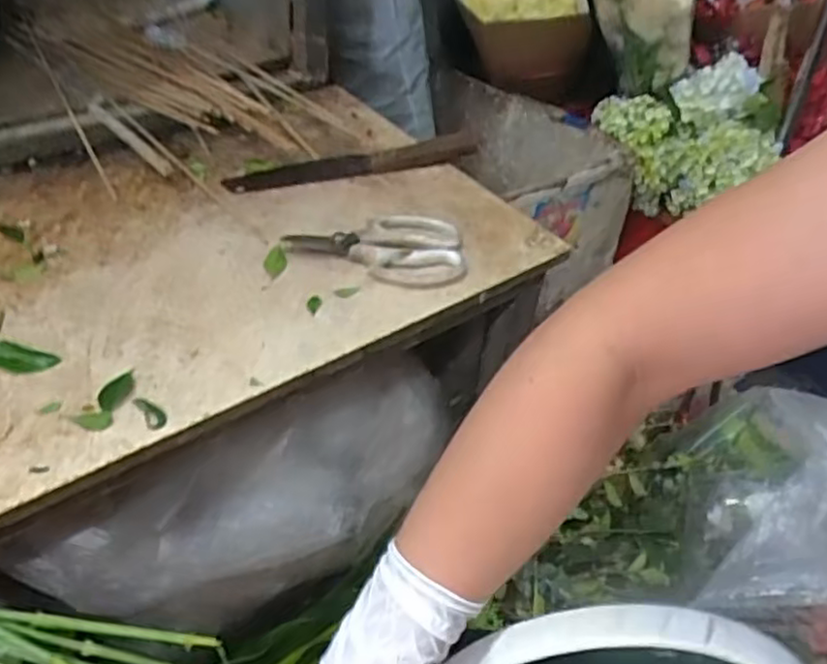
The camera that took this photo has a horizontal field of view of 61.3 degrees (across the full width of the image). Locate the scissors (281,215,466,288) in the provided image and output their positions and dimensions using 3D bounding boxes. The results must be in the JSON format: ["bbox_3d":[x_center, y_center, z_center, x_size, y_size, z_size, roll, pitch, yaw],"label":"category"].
[{"bbox_3d":[-0.036,-0.079,0.644,0.160,0.018,0.103,2,42,-2],"label":"scissors"}]

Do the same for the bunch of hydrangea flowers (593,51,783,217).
[{"bbox_3d":[0.396,-0.286,1.023,0.265,0.191,0.134,18,45,12],"label":"bunch of hydrangea flowers"}]

